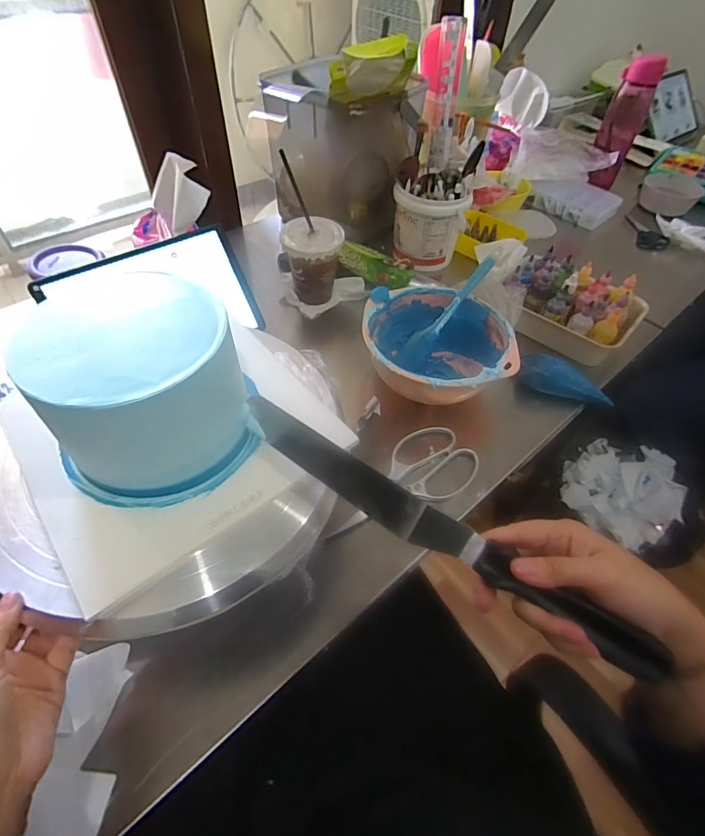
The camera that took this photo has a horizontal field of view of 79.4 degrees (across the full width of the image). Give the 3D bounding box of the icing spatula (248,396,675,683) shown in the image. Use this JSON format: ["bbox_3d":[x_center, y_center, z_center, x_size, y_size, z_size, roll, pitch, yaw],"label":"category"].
[{"bbox_3d":[0.048,0.069,0.279,0.299,0.023,0.026,30,56,15],"label":"icing spatula"}]

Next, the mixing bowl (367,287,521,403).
[{"bbox_3d":[0.105,-0.085,0.549,0.177,0.075,0.177,1,51,-2],"label":"mixing bowl"}]

